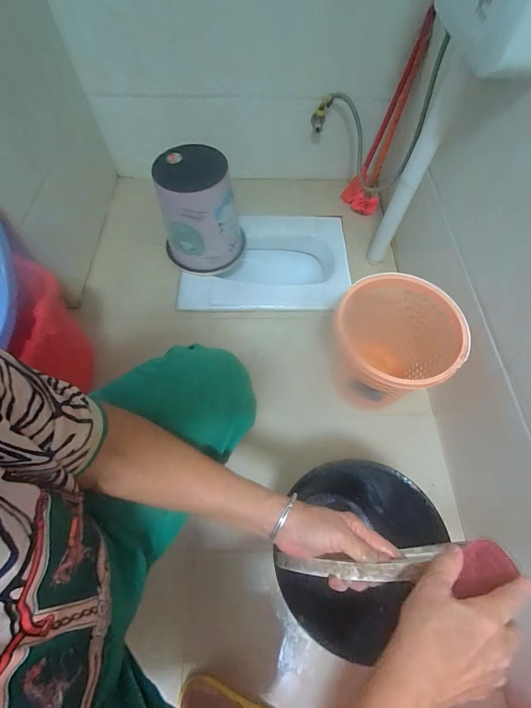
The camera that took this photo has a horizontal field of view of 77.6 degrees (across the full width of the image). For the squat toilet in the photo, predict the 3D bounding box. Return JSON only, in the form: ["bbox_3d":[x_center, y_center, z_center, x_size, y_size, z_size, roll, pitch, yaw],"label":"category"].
[{"bbox_3d":[0.001,-0.279,1.142,0.536,0.166,0.409,1,62,0],"label":"squat toilet"}]

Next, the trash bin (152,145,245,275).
[{"bbox_3d":[-0.189,-0.407,0.977,0.226,0.280,0.226,-14,63,-7],"label":"trash bin"}]

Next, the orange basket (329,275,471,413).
[{"bbox_3d":[0.277,-0.011,0.760,0.245,0.240,0.245,0,62,0],"label":"orange basket"}]

